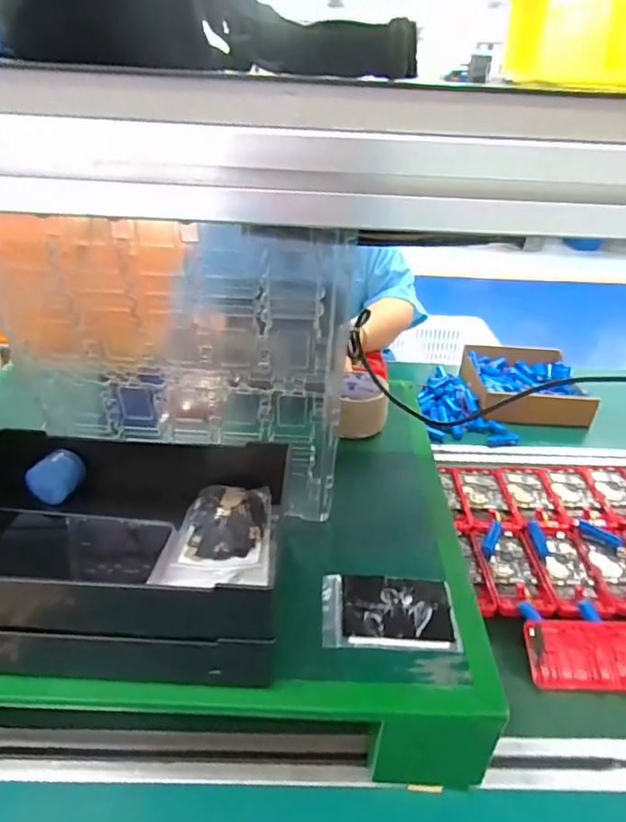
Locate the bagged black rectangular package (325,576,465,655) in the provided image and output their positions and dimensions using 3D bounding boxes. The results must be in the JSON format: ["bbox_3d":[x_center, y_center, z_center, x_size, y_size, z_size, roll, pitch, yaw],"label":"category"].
[{"bbox_3d":[0.064,0.169,0.463,0.110,0.006,0.071,2,31,-1],"label":"bagged black rectangular package"}]

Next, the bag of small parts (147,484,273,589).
[{"bbox_3d":[-0.073,0.100,0.443,0.080,0.015,0.109,3,31,0],"label":"bag of small parts"}]

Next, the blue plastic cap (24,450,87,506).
[{"bbox_3d":[-0.221,0.056,0.468,0.029,0.032,0.043,9,32,9],"label":"blue plastic cap"}]

